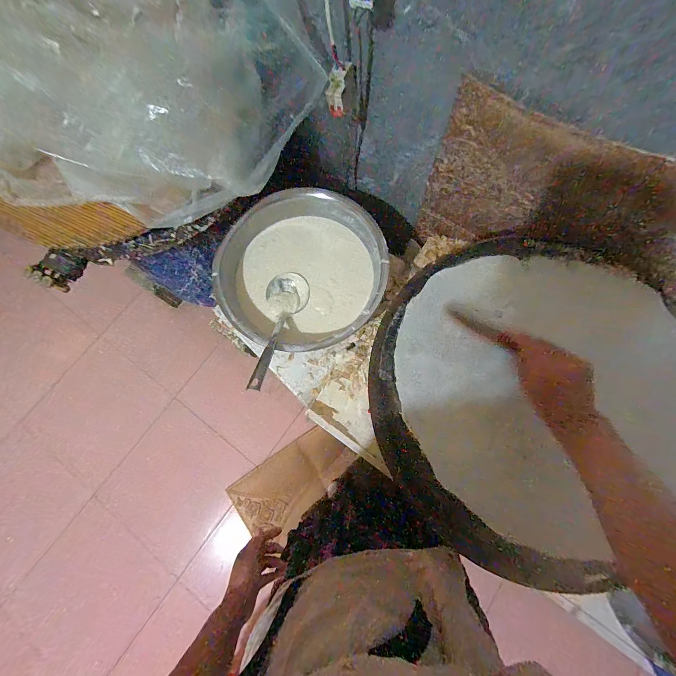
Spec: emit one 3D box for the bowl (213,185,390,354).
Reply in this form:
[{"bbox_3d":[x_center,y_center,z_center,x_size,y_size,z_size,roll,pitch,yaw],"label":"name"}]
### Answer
[{"bbox_3d":[-0.079,-0.162,0.792,0.390,0.178,0.393,-1,75,2],"label":"bowl"}]

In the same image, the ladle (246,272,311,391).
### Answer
[{"bbox_3d":[-0.143,-0.022,0.679,0.098,0.072,0.330,9,47,4],"label":"ladle"}]

